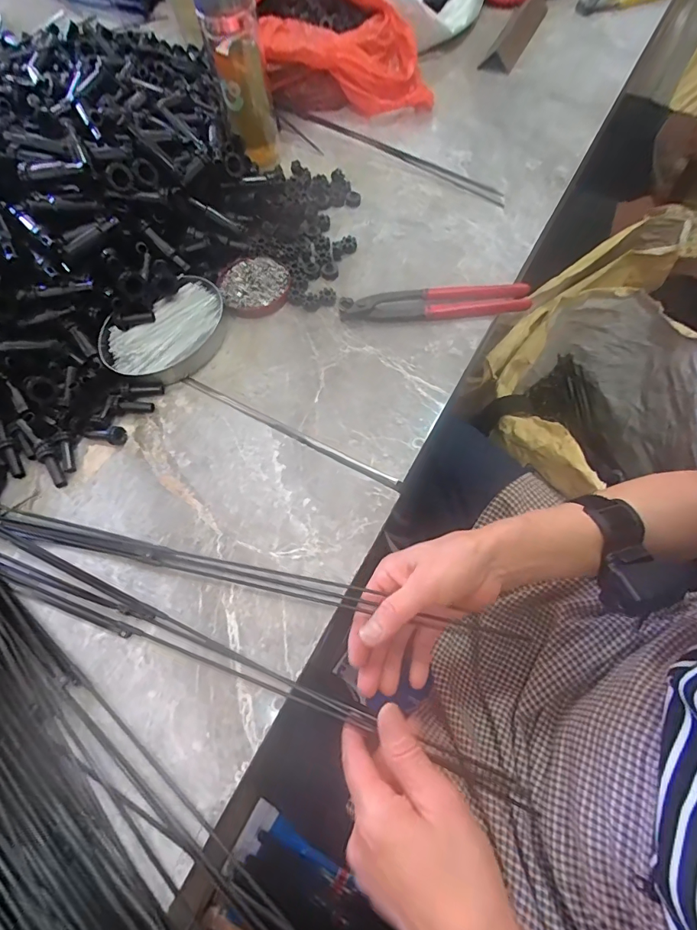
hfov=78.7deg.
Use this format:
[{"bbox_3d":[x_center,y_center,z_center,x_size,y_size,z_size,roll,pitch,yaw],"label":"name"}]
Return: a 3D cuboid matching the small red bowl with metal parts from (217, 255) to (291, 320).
[{"bbox_3d":[-0.106,-0.206,0.484,0.076,0.014,0.086,-24,67,-8],"label":"small red bowl with metal parts"}]

